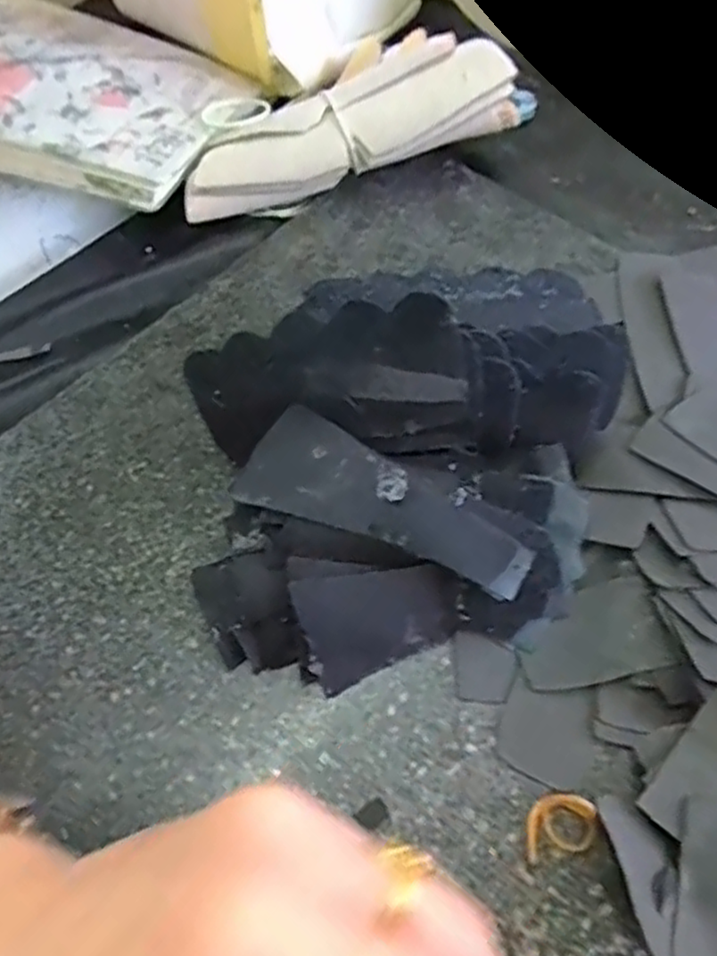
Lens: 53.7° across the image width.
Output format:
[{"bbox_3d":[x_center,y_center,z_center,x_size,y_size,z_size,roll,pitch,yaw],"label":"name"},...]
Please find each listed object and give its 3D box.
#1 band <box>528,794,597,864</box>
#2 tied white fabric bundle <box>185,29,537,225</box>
[{"bbox_3d":[0.066,0.114,0.233,0.024,0.008,0.018,-12,62,-5],"label":"band"},{"bbox_3d":[-0.006,-0.185,0.374,0.178,0.044,0.059,-18,62,10],"label":"tied white fabric bundle"}]

